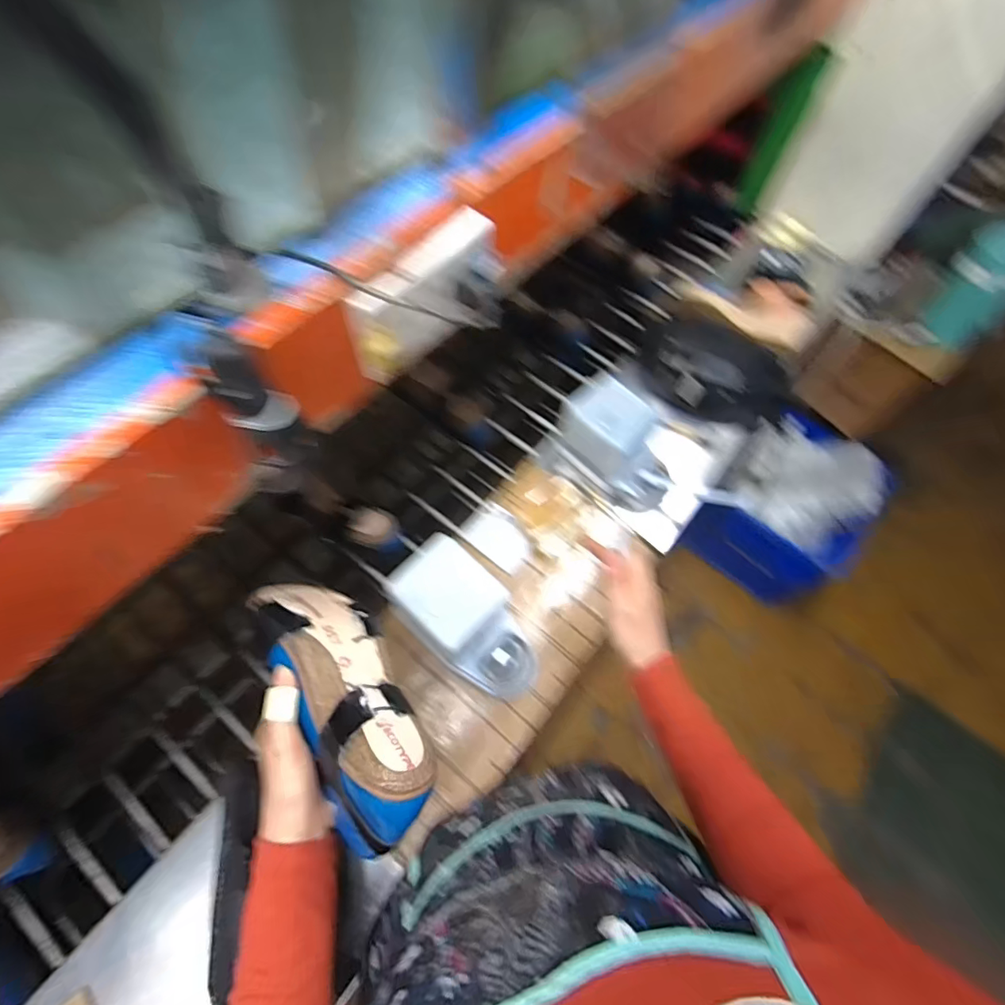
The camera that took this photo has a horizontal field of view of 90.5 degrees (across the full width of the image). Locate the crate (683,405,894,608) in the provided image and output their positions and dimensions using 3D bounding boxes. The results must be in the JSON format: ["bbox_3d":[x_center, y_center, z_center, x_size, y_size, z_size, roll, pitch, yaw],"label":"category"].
[{"bbox_3d":[0.798,0.008,1.441,0.394,0.352,0.386,37,67,14],"label":"crate"}]

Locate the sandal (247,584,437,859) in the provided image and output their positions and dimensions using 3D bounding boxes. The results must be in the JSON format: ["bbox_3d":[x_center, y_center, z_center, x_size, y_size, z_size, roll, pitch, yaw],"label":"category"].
[{"bbox_3d":[-0.130,0.148,0.404,0.083,0.068,0.232,-30,55,-17],"label":"sandal"}]

